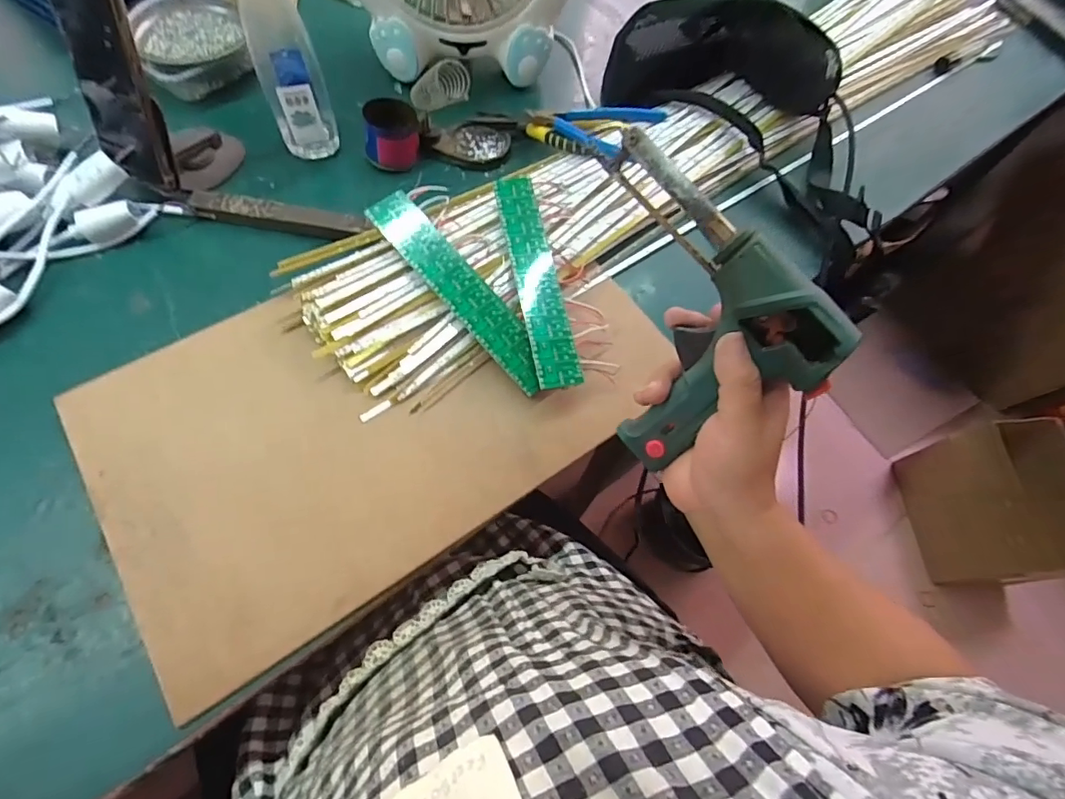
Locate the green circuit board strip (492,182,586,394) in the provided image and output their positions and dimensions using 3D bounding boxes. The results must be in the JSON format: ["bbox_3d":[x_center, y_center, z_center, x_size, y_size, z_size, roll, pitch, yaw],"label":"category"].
[{"bbox_3d":[0.003,-0.105,0.432,0.035,0.007,0.202,-10,71,-9],"label":"green circuit board strip"}]

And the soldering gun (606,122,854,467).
[{"bbox_3d":[0.113,-0.052,0.301,0.125,0.195,0.035,4,16,31],"label":"soldering gun"}]

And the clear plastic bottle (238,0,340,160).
[{"bbox_3d":[-0.218,-0.304,0.441,0.055,0.186,0.053,-20,67,-12],"label":"clear plastic bottle"}]

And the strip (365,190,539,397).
[{"bbox_3d":[-0.058,-0.091,0.423,0.036,0.005,0.200,-40,86,-14],"label":"strip"}]

